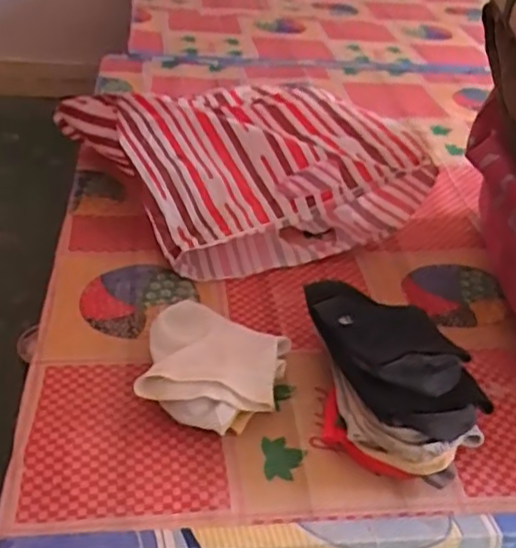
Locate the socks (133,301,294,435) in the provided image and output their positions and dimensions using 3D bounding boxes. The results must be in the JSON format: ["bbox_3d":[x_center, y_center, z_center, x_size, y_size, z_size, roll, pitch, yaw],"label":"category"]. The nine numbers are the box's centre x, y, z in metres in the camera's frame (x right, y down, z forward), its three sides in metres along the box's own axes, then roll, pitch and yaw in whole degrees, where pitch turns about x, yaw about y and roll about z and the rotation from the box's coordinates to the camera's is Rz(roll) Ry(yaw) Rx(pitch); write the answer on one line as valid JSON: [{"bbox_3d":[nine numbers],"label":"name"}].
[{"bbox_3d":[-0.036,0.074,0.563,0.109,0.048,0.124,10,36,8],"label":"socks"}]

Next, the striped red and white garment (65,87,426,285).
[{"bbox_3d":[-0.021,-0.139,0.805,0.283,0.124,0.326,-16,40,-26],"label":"striped red and white garment"}]

